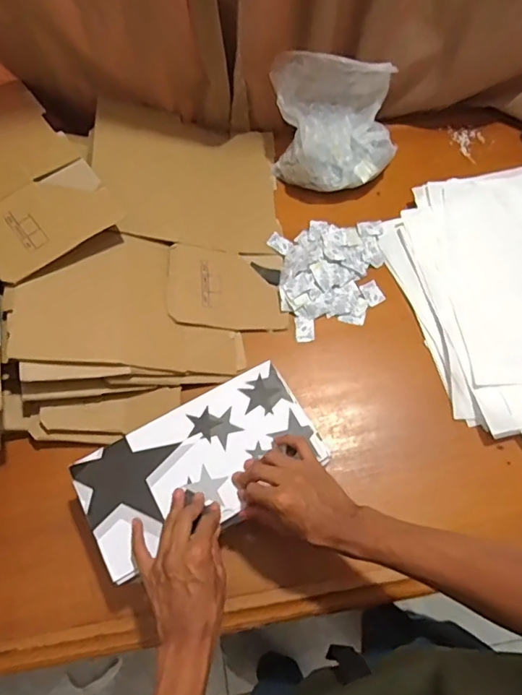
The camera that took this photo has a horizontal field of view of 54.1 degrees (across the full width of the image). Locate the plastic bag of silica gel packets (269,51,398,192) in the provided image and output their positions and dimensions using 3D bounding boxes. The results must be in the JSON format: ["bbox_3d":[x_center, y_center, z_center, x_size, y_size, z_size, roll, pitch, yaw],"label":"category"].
[{"bbox_3d":[0.128,-0.368,0.828,0.204,0.153,0.164,-9,66,-4],"label":"plastic bag of silica gel packets"}]

